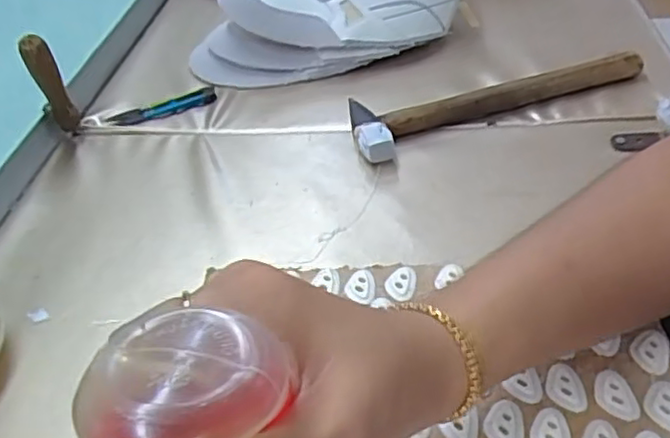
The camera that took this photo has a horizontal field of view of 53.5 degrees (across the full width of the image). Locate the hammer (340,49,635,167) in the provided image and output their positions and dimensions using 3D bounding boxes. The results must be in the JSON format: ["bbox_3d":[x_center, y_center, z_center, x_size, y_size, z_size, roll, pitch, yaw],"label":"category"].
[{"bbox_3d":[0.132,-0.102,0.552,0.251,0.026,0.067,-17,41,-13],"label":"hammer"}]

